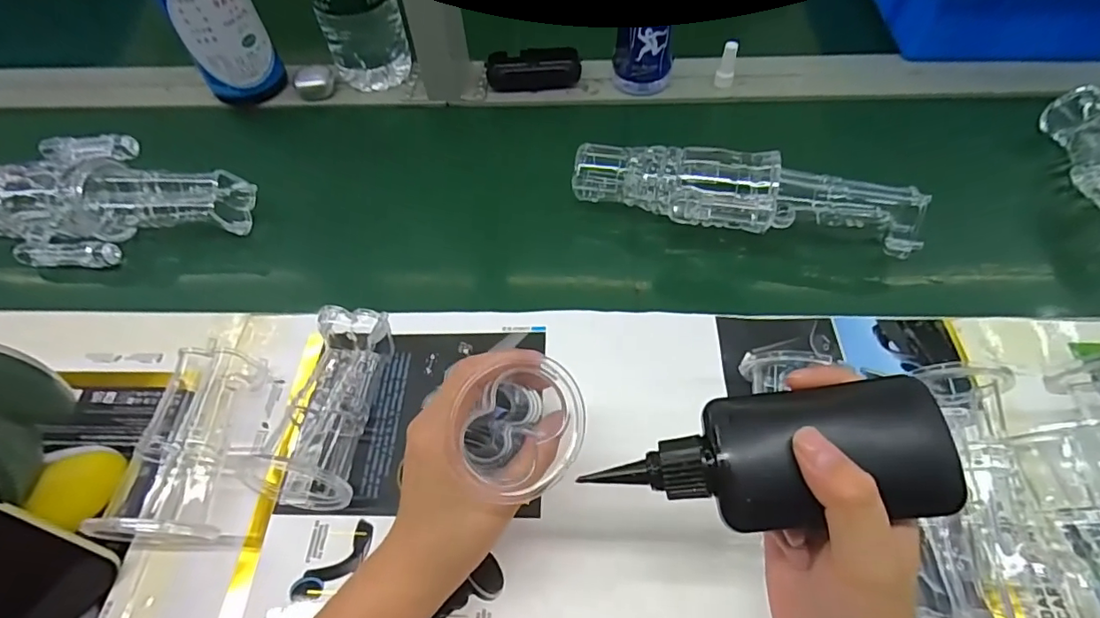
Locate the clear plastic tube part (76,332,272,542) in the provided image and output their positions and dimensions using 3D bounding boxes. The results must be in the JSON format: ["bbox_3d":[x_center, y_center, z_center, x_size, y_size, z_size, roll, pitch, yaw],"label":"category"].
[{"bbox_3d":[-0.249,0.092,0.365,0.065,0.057,0.127,-2,56,1],"label":"clear plastic tube part"}]

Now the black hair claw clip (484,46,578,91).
[{"bbox_3d":[-0.020,-0.286,0.630,0.108,0.030,0.039,-4,56,0],"label":"black hair claw clip"}]

